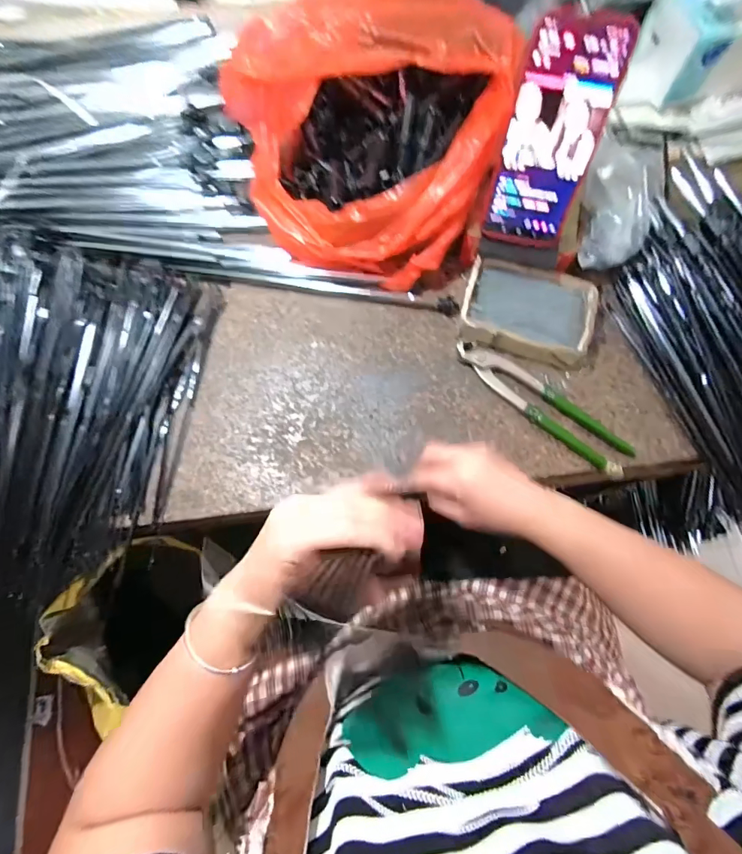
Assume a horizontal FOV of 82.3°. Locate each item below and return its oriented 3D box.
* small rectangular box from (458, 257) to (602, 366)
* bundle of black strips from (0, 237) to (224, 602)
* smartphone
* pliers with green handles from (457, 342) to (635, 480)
[{"bbox_3d":[0.165,-0.122,0.449,0.130,0.031,0.091,15,73,7],"label":"small rectangular box"},{"bbox_3d":[-0.367,-0.012,0.398,0.357,0.044,0.376,13,83,-13],"label":"bundle of black strips"},{"bbox_3d":[0.159,-0.250,0.375,0.080,0.166,0.016,12,44,6],"label":"smartphone"},{"bbox_3d":[0.175,-0.026,0.432,0.197,0.022,0.042,39,78,13],"label":"pliers with green handles"}]

